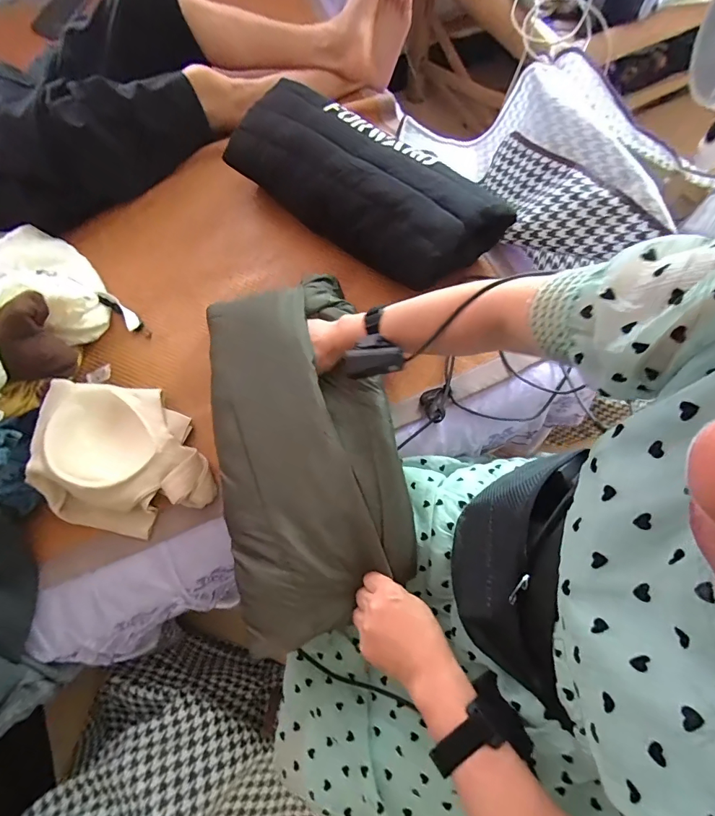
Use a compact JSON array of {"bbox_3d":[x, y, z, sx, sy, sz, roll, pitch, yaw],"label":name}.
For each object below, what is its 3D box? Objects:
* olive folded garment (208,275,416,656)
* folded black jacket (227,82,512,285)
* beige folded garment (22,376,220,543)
[{"bbox_3d":[-0.068,0.031,0.521,0.222,0.066,0.462,-13,70,-4],"label":"olive folded garment"},{"bbox_3d":[0.009,-0.376,0.699,0.473,0.106,0.202,36,74,13],"label":"folded black jacket"},{"bbox_3d":[-0.320,0.062,0.566,0.214,0.076,0.211,-4,70,0],"label":"beige folded garment"}]

